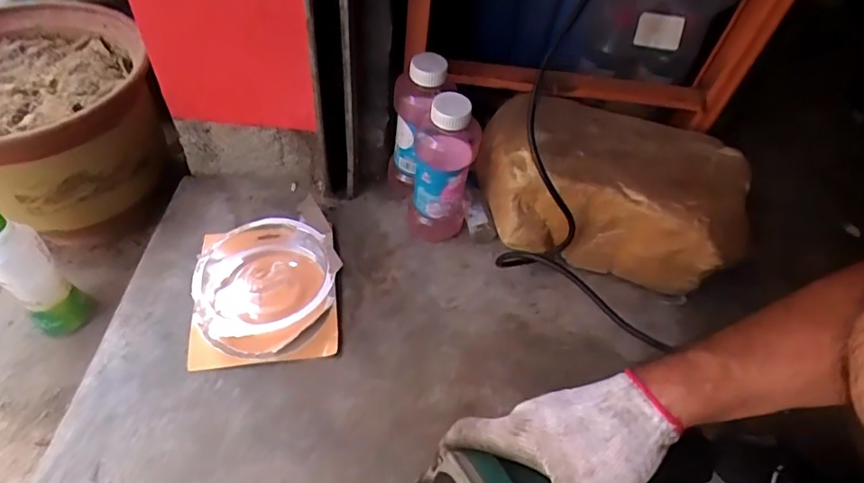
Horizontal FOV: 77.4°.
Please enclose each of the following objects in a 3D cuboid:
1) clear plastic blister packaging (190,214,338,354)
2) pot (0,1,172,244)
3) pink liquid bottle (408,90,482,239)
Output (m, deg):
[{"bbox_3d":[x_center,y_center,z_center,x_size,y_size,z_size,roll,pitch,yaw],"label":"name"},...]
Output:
[{"bbox_3d":[-0.181,0.044,0.594,0.148,0.042,0.162,-2,52,-6],"label":"clear plastic blister packaging"},{"bbox_3d":[-0.497,-0.141,0.708,0.254,0.207,0.259,3,52,-4],"label":"pot"},{"bbox_3d":[0.013,-0.081,0.619,0.070,0.186,0.057,12,52,4],"label":"pink liquid bottle"}]

